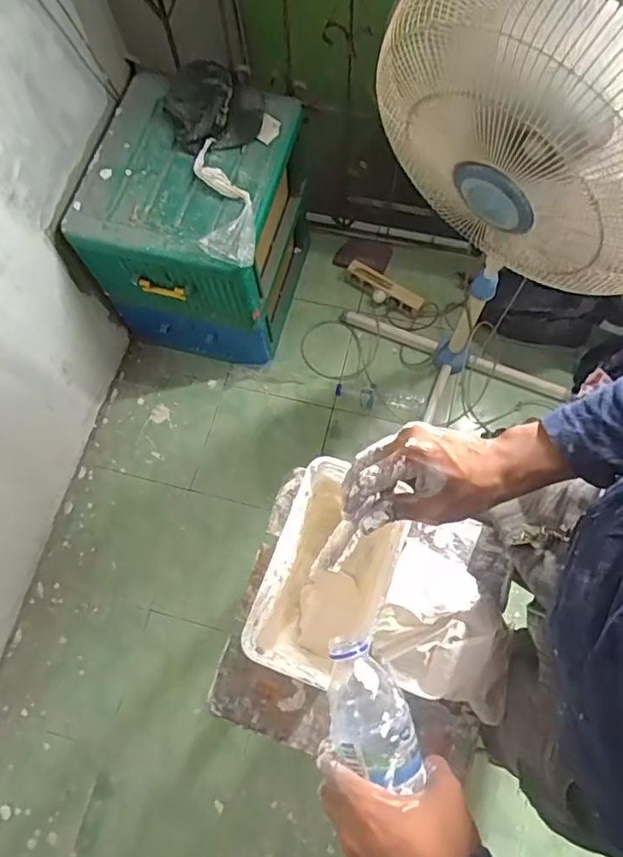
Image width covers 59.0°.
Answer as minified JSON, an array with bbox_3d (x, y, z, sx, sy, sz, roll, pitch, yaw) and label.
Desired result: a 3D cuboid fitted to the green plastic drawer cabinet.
[{"bbox_3d":[-0.248,-0.459,1.302,0.381,0.454,0.421,13,72,7],"label":"green plastic drawer cabinet"}]

